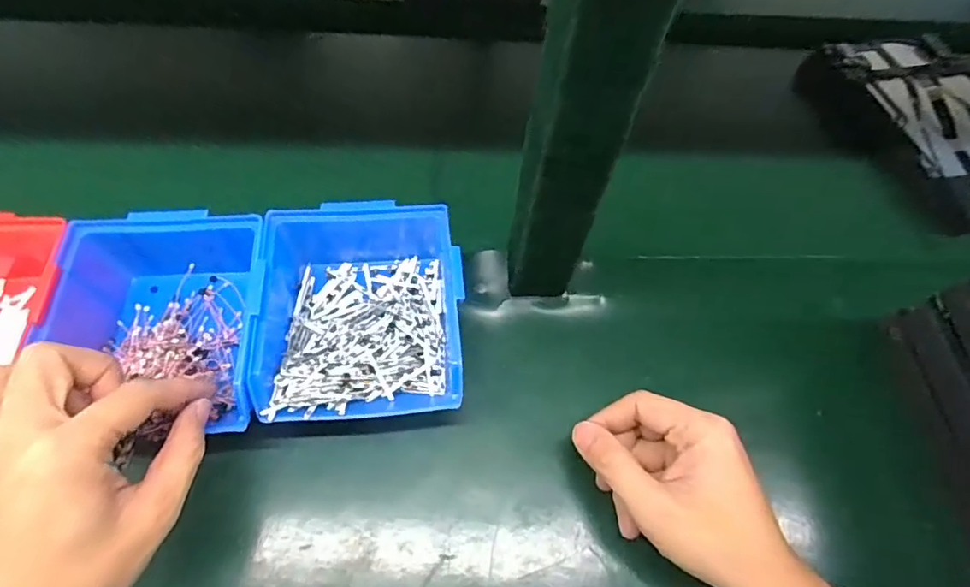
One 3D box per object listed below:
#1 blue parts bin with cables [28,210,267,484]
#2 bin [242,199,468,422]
[{"bbox_3d":[-0.200,0.024,0.341,0.129,0.071,0.124,3,65,-1],"label":"blue parts bin with cables"},{"bbox_3d":[-0.080,0.010,0.353,0.127,0.064,0.148,-4,61,-5],"label":"bin"}]

